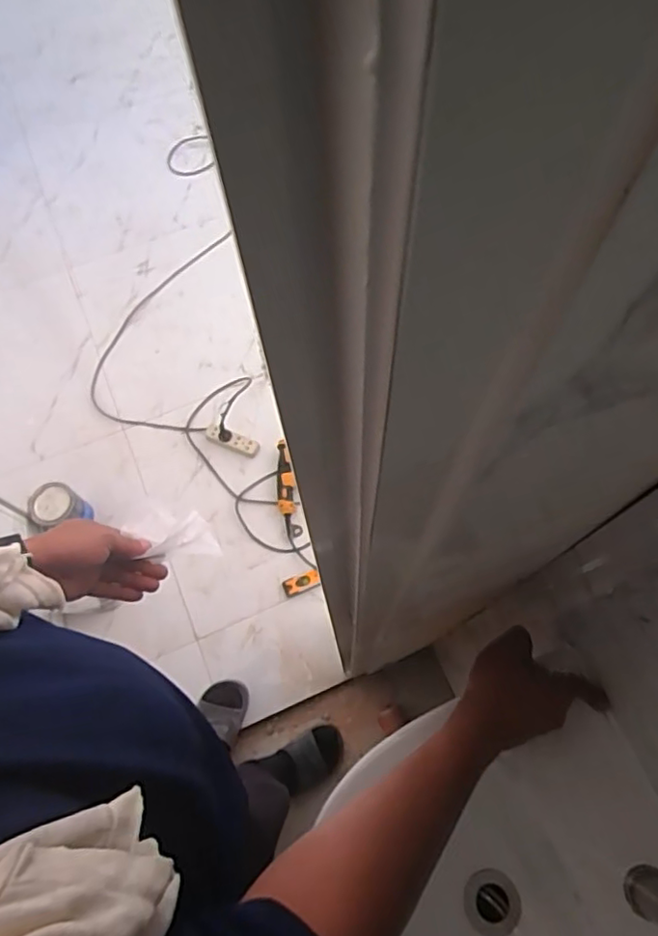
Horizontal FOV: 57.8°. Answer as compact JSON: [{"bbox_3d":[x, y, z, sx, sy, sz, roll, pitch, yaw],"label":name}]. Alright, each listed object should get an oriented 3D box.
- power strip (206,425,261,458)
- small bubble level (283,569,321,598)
[{"bbox_3d":[-0.264,-0.076,1.616,0.157,0.032,0.049,26,73,12],"label":"power strip"},{"bbox_3d":[-0.066,0.281,1.451,0.090,0.029,0.041,-20,70,-5],"label":"small bubble level"}]

